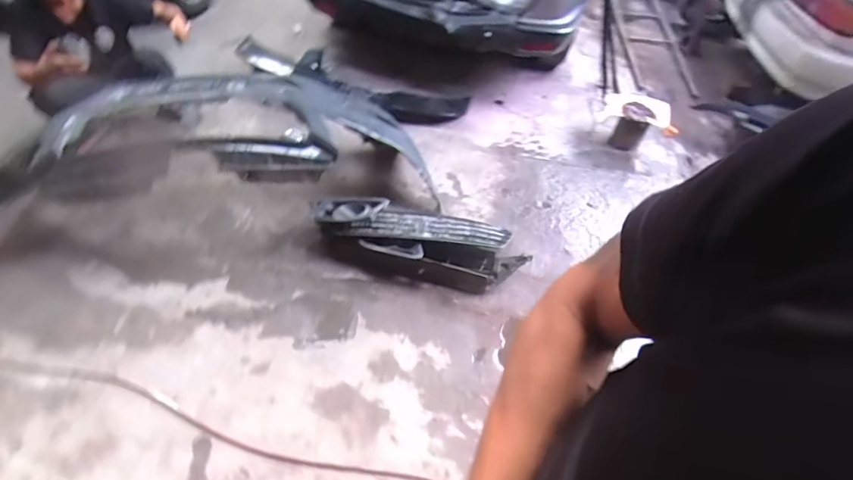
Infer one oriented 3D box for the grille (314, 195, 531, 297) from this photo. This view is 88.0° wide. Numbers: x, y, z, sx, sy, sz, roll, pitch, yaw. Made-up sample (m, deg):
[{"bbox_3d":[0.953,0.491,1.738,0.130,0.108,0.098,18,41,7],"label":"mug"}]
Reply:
[{"bbox_3d":[-0.034,-0.006,1.761,0.866,0.160,0.305,8,47,0],"label":"grille"}]

